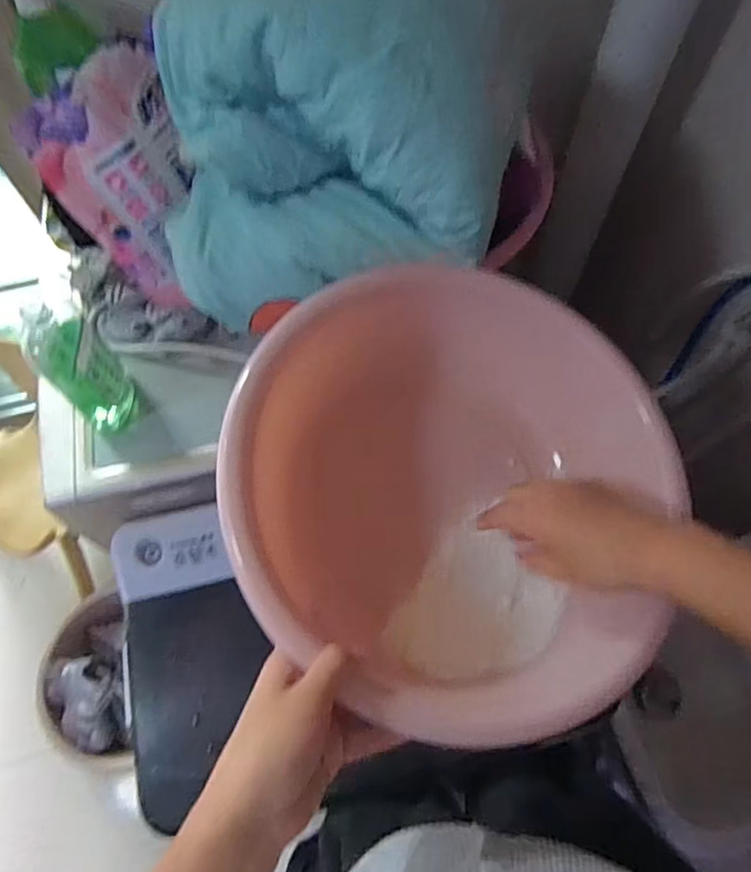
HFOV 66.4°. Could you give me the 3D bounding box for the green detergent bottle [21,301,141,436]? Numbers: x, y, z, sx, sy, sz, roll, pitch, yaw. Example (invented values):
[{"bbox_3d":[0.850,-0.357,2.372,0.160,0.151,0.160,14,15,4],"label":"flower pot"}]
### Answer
[{"bbox_3d":[-0.321,-0.074,0.635,0.073,0.158,0.093,-36,70,-17],"label":"green detergent bottle"}]

